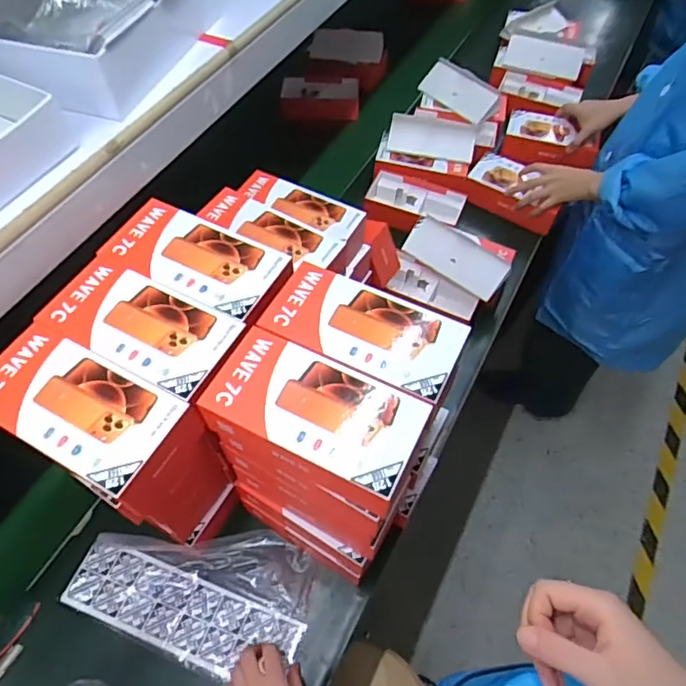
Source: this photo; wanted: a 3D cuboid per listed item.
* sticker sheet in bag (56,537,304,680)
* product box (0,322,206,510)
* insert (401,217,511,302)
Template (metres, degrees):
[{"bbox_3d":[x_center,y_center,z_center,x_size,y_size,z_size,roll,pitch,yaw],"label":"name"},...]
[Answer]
[{"bbox_3d":[-0.202,0.339,0.666,0.300,0.005,0.090,14,58,10],"label":"sticker sheet in bag"},{"bbox_3d":[-0.229,0.067,0.467,0.186,0.049,0.100,23,60,15],"label":"product box"},{"bbox_3d":[0.191,-0.149,0.910,0.181,0.014,0.078,36,108,23],"label":"insert"}]

